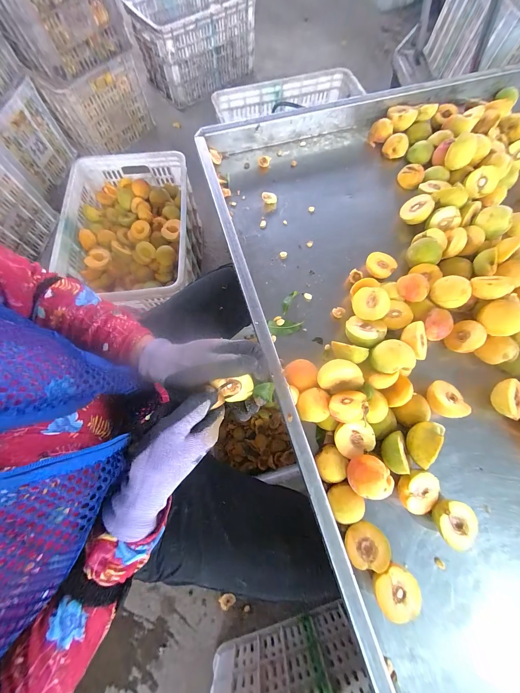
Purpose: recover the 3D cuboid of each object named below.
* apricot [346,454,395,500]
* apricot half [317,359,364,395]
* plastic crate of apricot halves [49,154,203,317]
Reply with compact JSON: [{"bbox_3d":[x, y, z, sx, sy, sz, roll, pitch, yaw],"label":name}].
[{"bbox_3d":[0.154,0.185,0.348,0.052,0.043,0.059,-31,75,-9],"label":"apricot"},{"bbox_3d":[0.126,0.047,0.388,0.066,0.040,0.049,-9,73,-3],"label":"apricot half"},{"bbox_3d":[-0.395,-0.350,0.808,0.353,0.244,0.530,-6,73,-2],"label":"plastic crate of apricot halves"}]

